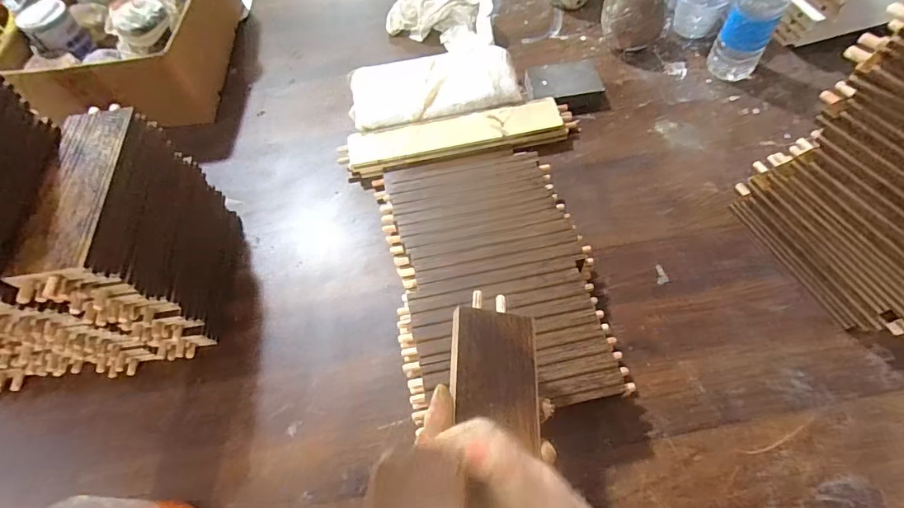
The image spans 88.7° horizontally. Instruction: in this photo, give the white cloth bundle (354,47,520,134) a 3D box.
[{"bbox_3d":[-0.025,-0.232,0.668,0.235,0.055,0.115,-7,61,0],"label":"white cloth bundle"}]

